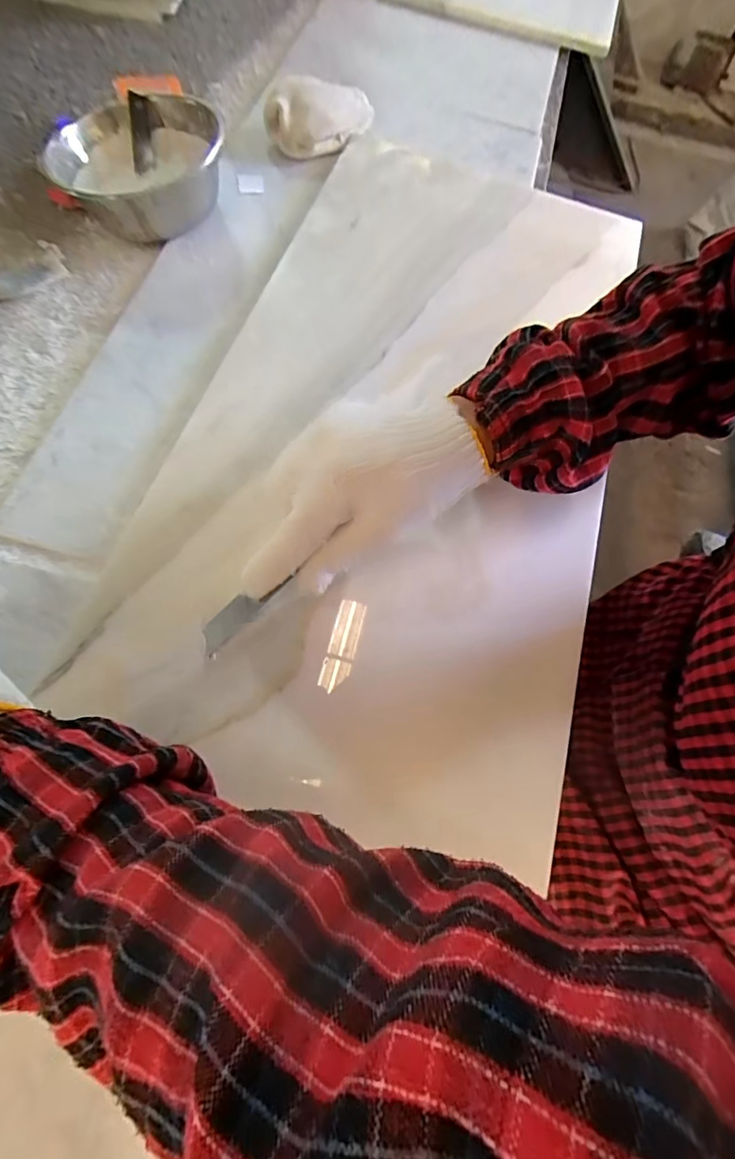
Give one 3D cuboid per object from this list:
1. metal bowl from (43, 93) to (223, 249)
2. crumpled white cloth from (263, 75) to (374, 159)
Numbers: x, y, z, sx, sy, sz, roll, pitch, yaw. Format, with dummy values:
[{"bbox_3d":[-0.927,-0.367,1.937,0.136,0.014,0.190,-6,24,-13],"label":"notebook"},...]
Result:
[{"bbox_3d":[-0.197,-0.370,0.422,0.134,0.049,0.155,-6,69,-4],"label":"metal bowl"},{"bbox_3d":[-0.047,-0.467,0.475,0.108,0.035,0.080,-4,68,-4],"label":"crumpled white cloth"}]

